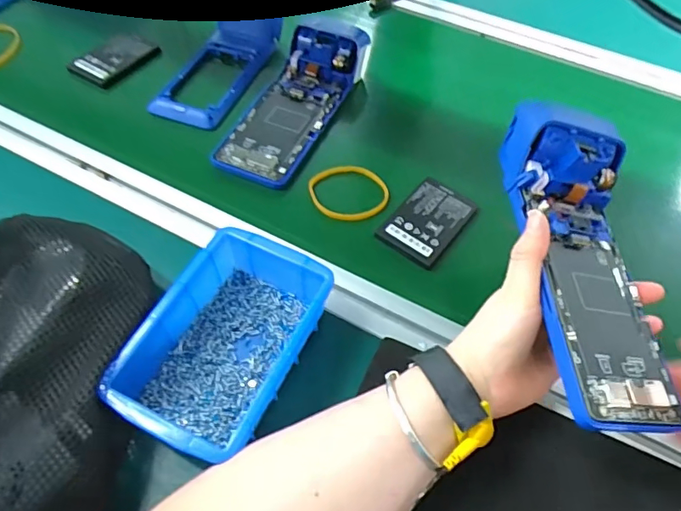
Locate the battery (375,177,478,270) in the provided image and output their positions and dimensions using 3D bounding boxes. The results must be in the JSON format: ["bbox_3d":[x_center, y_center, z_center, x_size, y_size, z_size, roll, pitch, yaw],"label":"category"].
[{"bbox_3d":[0.081,-0.033,0.451,0.060,0.005,0.092,34,62,19],"label":"battery"}]

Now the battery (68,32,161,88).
[{"bbox_3d":[-0.269,-0.234,0.580,0.062,0.007,0.094,30,60,16],"label":"battery"}]

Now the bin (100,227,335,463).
[{"bbox_3d":[-0.079,0.061,0.347,0.099,0.053,0.152,22,58,12],"label":"bin"}]

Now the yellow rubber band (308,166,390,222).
[{"bbox_3d":[0.008,-0.060,0.469,0.076,0.010,0.060,3,57,0],"label":"yellow rubber band"}]

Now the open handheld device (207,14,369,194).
[{"bbox_3d":[-0.048,-0.164,0.519,0.085,0.063,0.215,20,58,11],"label":"open handheld device"}]

